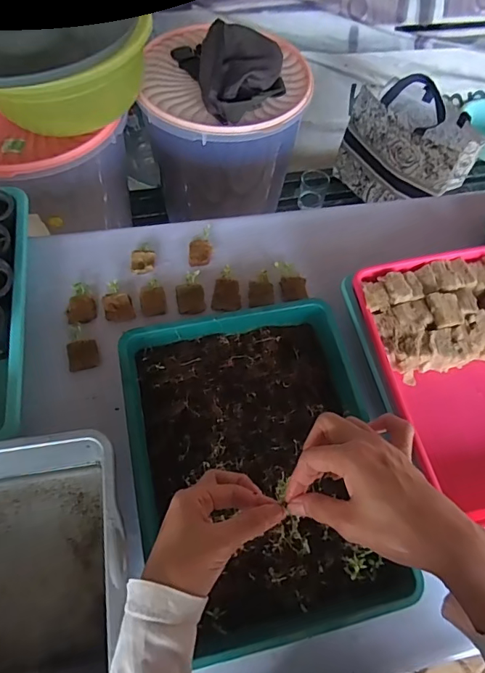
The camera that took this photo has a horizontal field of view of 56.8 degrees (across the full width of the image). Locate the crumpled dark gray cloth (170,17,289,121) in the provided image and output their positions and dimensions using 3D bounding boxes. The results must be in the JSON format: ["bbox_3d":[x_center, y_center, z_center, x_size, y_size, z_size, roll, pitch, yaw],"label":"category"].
[{"bbox_3d":[-0.014,-0.492,0.806,0.159,0.080,0.207,-18,64,-13],"label":"crumpled dark gray cloth"}]

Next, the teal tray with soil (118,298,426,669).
[{"bbox_3d":[0.015,0.137,0.502,0.258,0.070,0.341,-10,62,-8],"label":"teal tray with soil"}]

